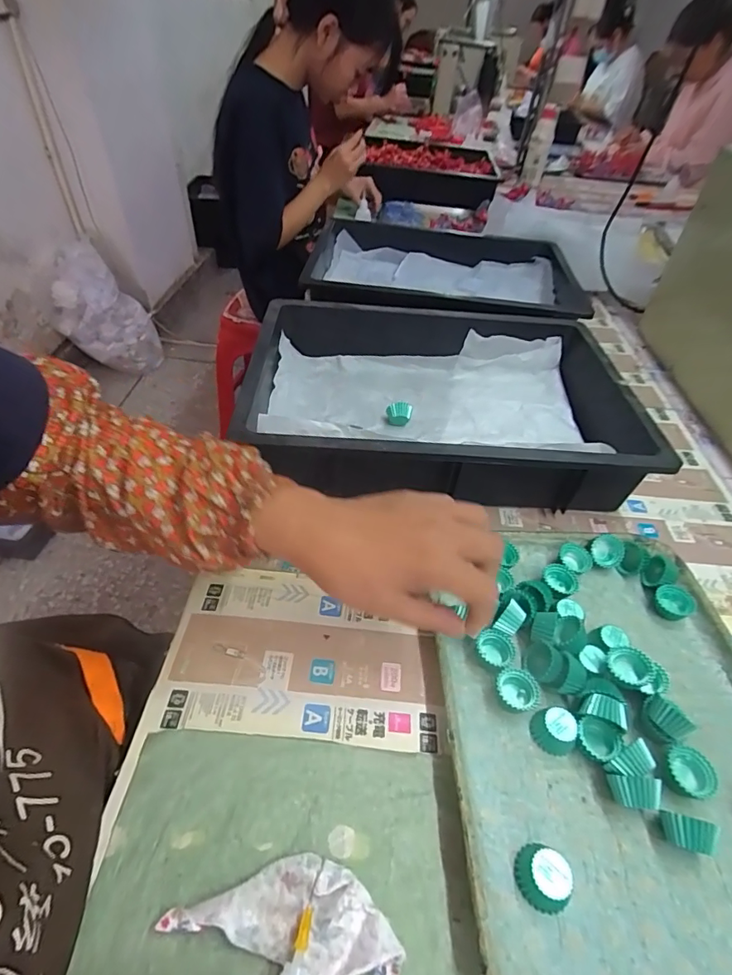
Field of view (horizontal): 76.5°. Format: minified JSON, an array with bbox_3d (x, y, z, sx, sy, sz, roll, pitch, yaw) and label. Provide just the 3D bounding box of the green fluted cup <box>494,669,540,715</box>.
[{"bbox_3d":[0.118,0.157,0.360,0.030,0.015,0.031,3,45,-3],"label":"green fluted cup"}]

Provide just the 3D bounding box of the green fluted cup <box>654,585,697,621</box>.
[{"bbox_3d":[0.283,0.108,0.428,0.030,0.018,0.031,3,45,-3],"label":"green fluted cup"}]

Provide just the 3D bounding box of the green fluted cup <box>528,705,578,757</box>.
[{"bbox_3d":[0.138,0.177,0.338,0.027,0.019,0.030,-22,51,-24],"label":"green fluted cup"}]

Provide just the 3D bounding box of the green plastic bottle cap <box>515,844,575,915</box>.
[{"bbox_3d":[0.107,0.234,0.279,0.027,0.018,0.031,6,45,1],"label":"green plastic bottle cap"}]

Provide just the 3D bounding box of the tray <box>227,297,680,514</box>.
[{"bbox_3d":[0.087,-0.110,0.576,0.429,0.089,0.313,2,45,-4],"label":"tray"}]

